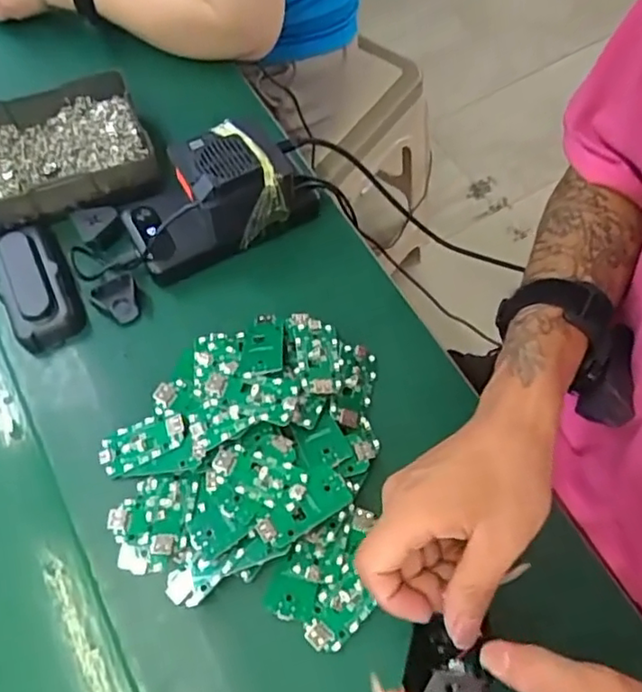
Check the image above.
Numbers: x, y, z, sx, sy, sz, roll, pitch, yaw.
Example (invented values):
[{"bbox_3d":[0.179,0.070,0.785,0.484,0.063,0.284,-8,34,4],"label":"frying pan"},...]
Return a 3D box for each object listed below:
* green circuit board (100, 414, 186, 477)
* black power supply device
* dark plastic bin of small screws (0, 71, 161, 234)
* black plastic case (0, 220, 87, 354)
[{"bbox_3d":[-0.125,0.067,0.426,0.063,0.006,0.032,-22,67,7],"label":"green circuit board"},{"bbox_3d":[-0.083,-0.121,0.486,0.150,0.083,0.077,-30,69,-11],"label":"black power supply device"},{"bbox_3d":[-0.231,-0.168,0.521,0.159,0.038,0.125,-23,68,-9],"label":"dark plastic bin of small screws"},{"bbox_3d":[-0.226,-0.052,0.479,0.053,0.032,0.110,-25,68,-9],"label":"black plastic case"}]

